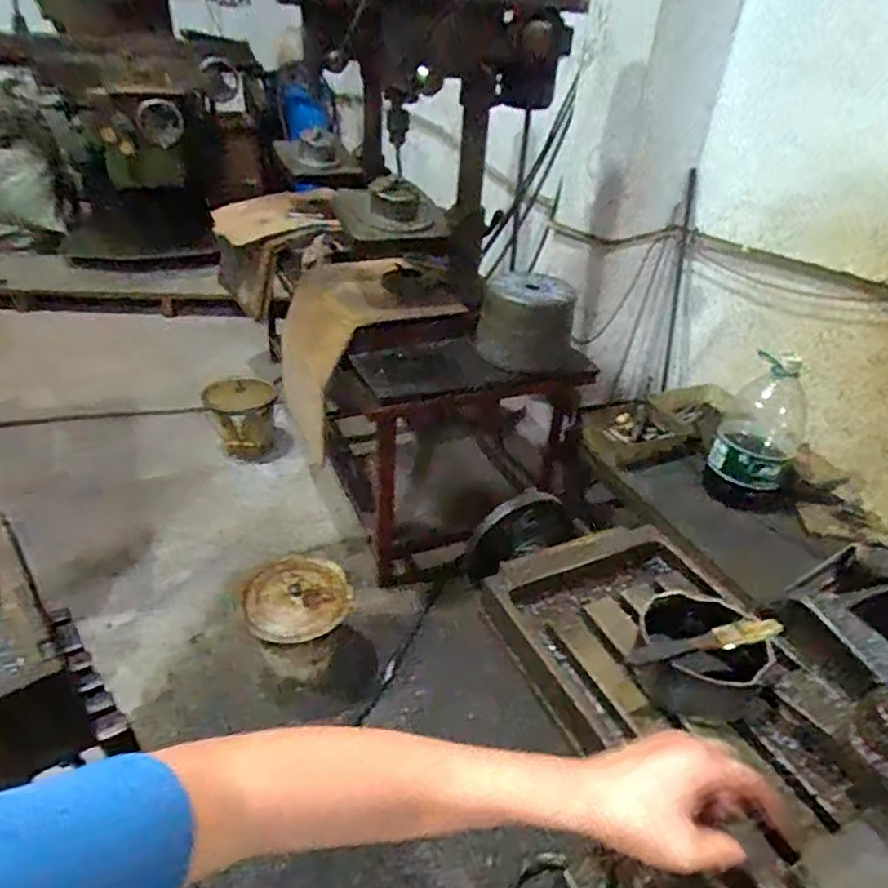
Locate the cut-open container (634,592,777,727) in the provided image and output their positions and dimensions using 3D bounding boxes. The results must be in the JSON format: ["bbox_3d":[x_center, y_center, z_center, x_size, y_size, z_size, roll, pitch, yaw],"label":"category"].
[{"bbox_3d":[0.233,0.194,0.576,0.123,0.065,0.102,8,34,6],"label":"cut-open container"}]

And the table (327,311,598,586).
[{"bbox_3d":[-0.027,-0.077,1.949,0.619,0.714,0.612,-12,37,-23],"label":"table"}]

